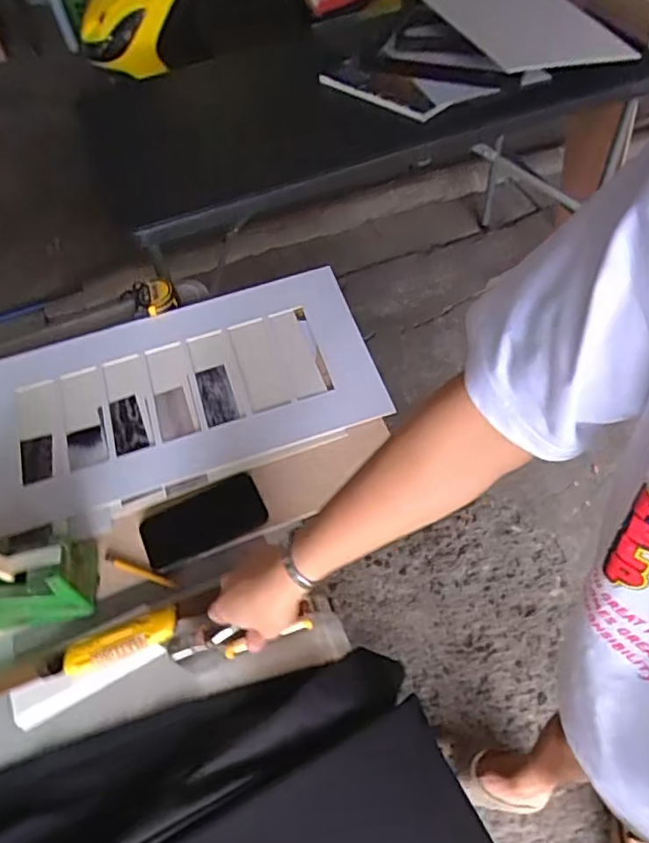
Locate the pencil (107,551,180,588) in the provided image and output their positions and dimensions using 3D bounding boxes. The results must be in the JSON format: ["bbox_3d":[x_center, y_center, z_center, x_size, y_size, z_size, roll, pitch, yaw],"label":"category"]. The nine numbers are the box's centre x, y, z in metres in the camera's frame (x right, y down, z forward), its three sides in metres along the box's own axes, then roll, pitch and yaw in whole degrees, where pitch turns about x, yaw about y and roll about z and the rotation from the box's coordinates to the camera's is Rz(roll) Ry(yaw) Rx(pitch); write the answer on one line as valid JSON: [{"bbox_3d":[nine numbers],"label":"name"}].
[{"bbox_3d":[-0.222,0.180,0.747,0.101,0.004,0.012,18,57,18],"label":"pencil"}]

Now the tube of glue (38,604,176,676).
[{"bbox_3d":[-0.240,0.247,0.691,0.155,0.026,0.041,-16,55,-7],"label":"tube of glue"}]

